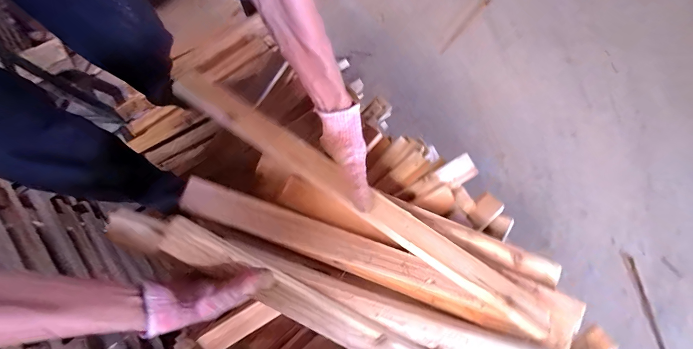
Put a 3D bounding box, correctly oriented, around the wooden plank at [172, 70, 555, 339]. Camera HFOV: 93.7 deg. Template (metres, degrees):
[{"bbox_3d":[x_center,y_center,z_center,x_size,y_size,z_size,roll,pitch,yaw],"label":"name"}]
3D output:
[{"bbox_3d":[0.012,0.030,0.458,0.612,0.024,0.044,34,74,5],"label":"wooden plank"}]

